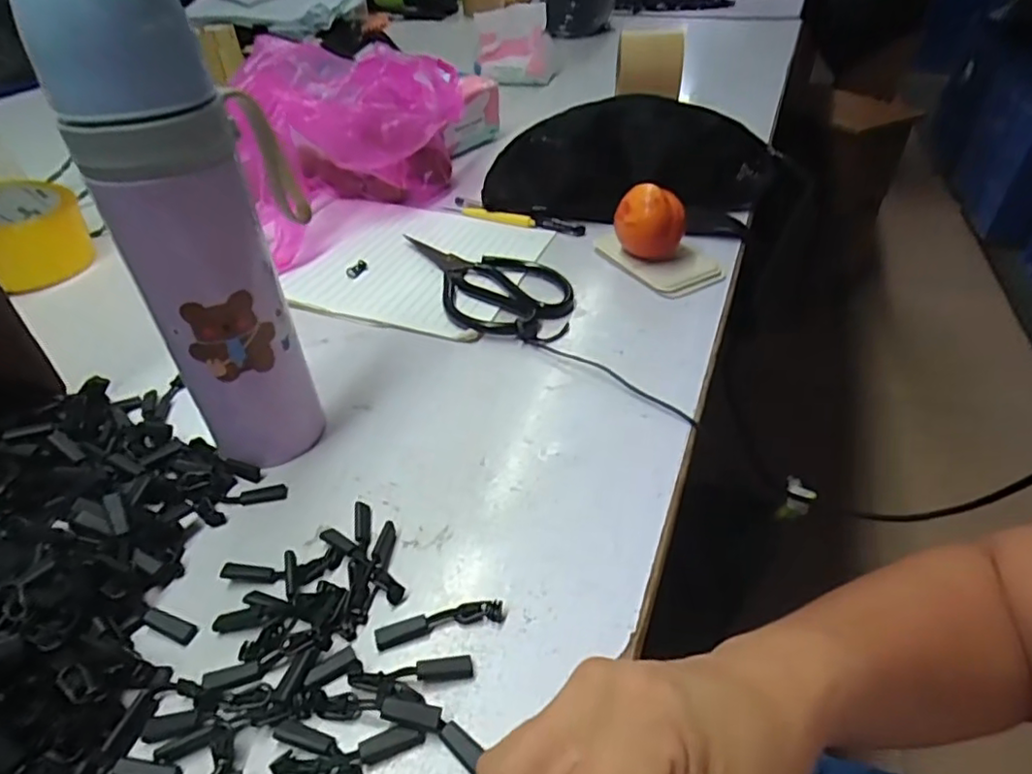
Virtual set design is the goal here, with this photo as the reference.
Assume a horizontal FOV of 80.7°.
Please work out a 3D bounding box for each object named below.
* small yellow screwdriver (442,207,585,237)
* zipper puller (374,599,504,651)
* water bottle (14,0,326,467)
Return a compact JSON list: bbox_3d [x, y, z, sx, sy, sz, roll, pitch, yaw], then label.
[{"bbox_3d":[-0.005,-0.164,0.589,0.145,0.012,0.015,16,43,18],"label":"small yellow screwdriver"},{"bbox_3d":[-0.035,0.107,0.279,0.058,0.005,0.011,-10,42,-10],"label":"zipper puller"},{"bbox_3d":[-0.154,-0.069,0.311,0.070,0.237,0.082,-12,42,-13],"label":"water bottle"}]

